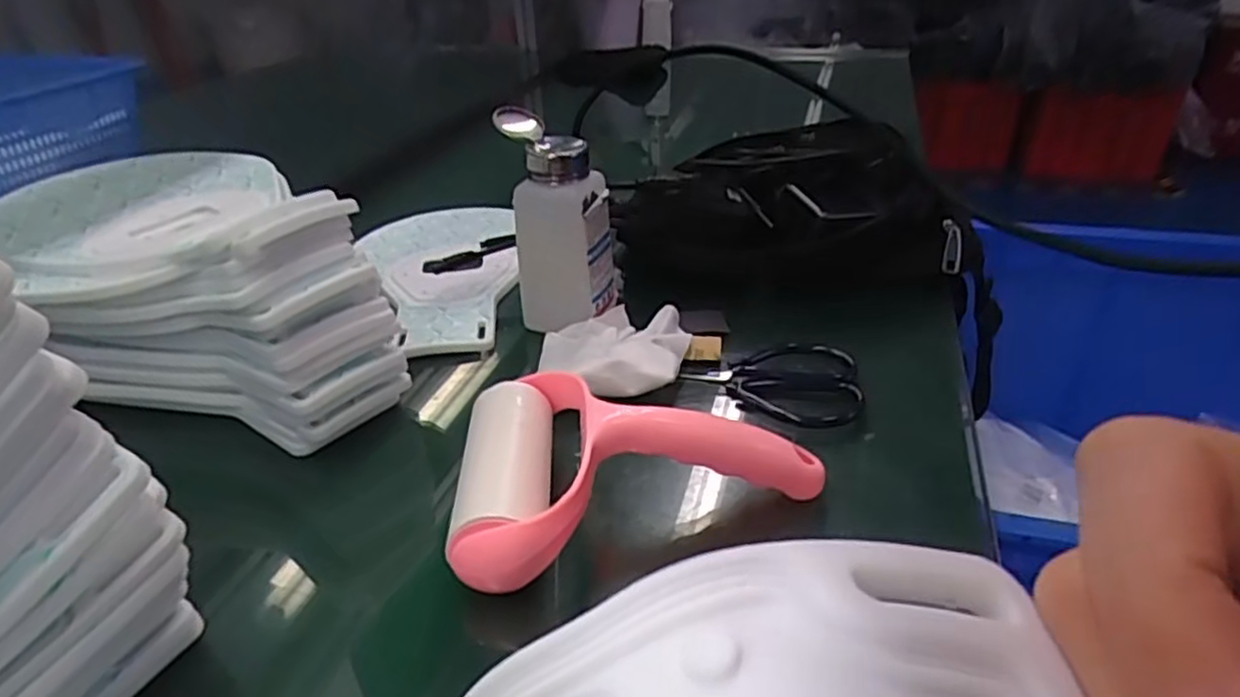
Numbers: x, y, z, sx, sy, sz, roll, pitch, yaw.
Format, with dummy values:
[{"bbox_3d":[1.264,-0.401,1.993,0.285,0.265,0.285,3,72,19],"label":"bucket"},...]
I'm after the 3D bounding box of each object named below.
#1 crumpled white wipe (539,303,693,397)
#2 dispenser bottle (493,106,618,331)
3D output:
[{"bbox_3d":[-0.003,-0.003,0.473,0.094,0.021,0.090,-5,32,-4],"label":"crumpled white wipe"},{"bbox_3d":[-0.040,-0.090,0.491,0.069,0.141,0.061,3,29,20],"label":"dispenser bottle"}]

